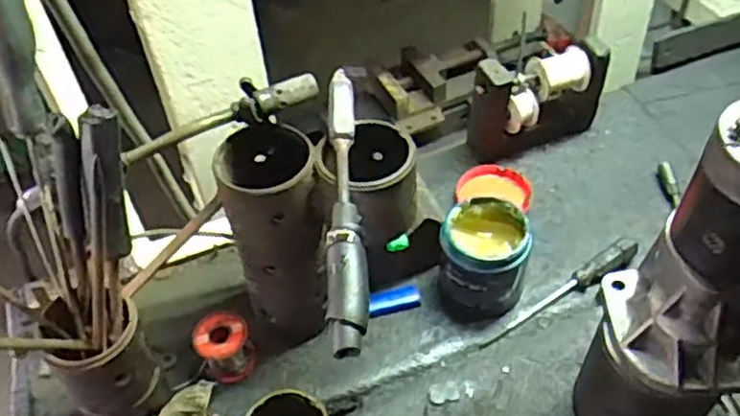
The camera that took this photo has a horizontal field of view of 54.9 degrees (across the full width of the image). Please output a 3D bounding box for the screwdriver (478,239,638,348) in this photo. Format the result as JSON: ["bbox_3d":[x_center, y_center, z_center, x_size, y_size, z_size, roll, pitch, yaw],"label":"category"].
[{"bbox_3d":[0.209,0.095,0.787,0.214,0.020,0.026,-32,49,-11],"label":"screwdriver"}]

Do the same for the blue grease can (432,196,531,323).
[{"bbox_3d":[0.121,0.060,0.759,0.092,0.113,0.089,7,49,12],"label":"blue grease can"}]

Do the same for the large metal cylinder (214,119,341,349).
[{"bbox_3d":[-0.090,0.029,0.705,0.090,0.221,0.096,-16,48,-9],"label":"large metal cylinder"}]

